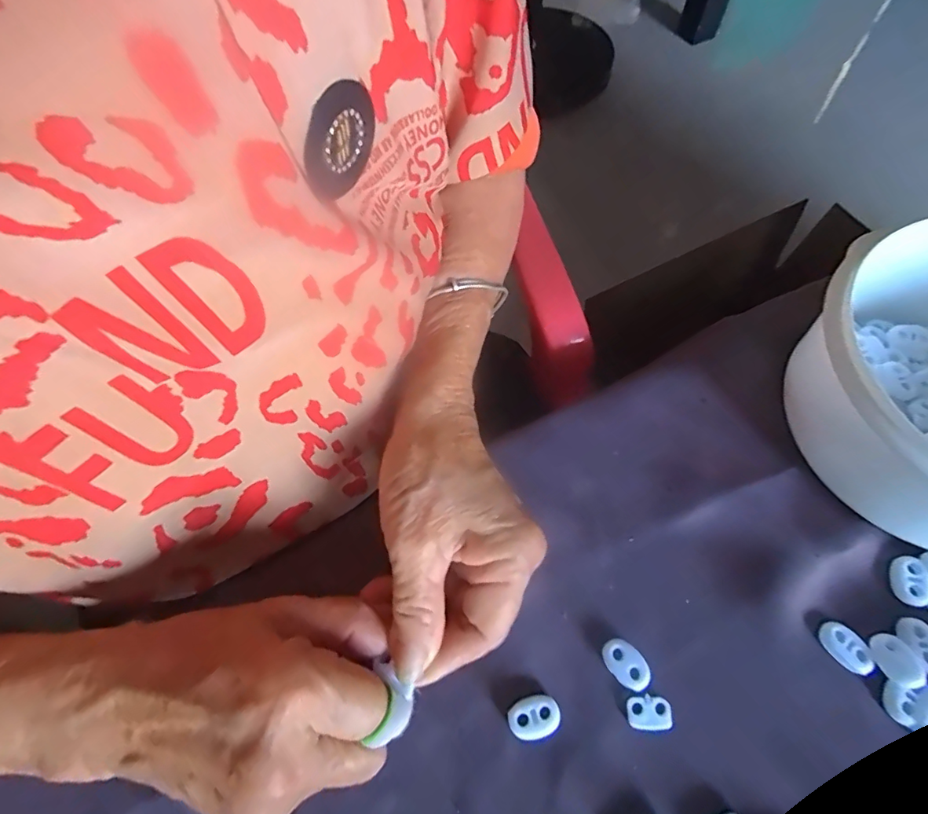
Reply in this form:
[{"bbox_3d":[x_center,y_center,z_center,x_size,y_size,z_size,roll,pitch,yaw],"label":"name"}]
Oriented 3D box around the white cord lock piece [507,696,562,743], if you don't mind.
[{"bbox_3d":[0.031,0.138,0.220,0.023,0.005,0.016,-12,63,-2],"label":"white cord lock piece"}]

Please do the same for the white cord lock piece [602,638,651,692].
[{"bbox_3d":[0.074,0.118,0.228,0.015,0.006,0.023,-36,66,-14],"label":"white cord lock piece"}]

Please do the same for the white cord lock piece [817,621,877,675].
[{"bbox_3d":[0.171,0.108,0.223,0.014,0.005,0.023,-34,66,-13],"label":"white cord lock piece"}]

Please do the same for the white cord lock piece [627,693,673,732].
[{"bbox_3d":[0.082,0.135,0.219,0.019,0.004,0.014,-6,62,1],"label":"white cord lock piece"}]

